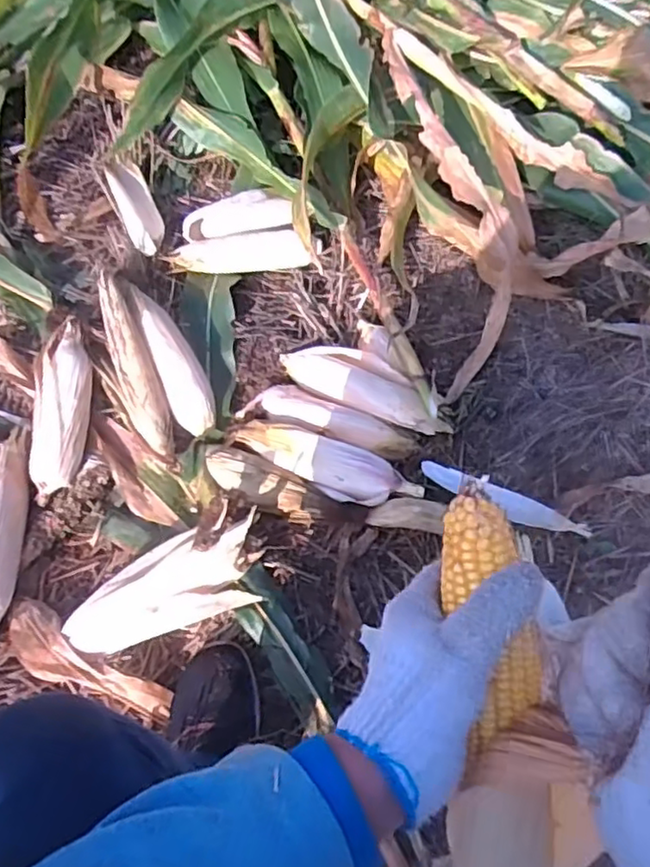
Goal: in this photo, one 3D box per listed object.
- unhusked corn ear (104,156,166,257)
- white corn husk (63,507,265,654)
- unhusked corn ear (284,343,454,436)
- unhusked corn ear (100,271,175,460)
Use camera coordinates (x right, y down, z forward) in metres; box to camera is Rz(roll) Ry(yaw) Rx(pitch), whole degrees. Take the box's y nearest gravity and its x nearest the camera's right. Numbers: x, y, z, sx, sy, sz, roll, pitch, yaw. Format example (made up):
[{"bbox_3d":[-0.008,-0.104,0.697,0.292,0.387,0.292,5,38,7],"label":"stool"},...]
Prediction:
[{"bbox_3d":[-0.306,-0.367,1.038,0.060,0.049,0.232,-20,66,-11],"label":"unhusked corn ear"},{"bbox_3d":[-0.190,0.184,0.771,0.241,0.049,0.108,-24,68,1],"label":"white corn husk"},{"bbox_3d":[0.055,-0.061,0.911,0.246,0.060,0.086,32,68,13],"label":"unhusked corn ear"},{"bbox_3d":[-0.264,-0.093,0.881,0.061,0.056,0.272,-19,66,-10],"label":"unhusked corn ear"}]

